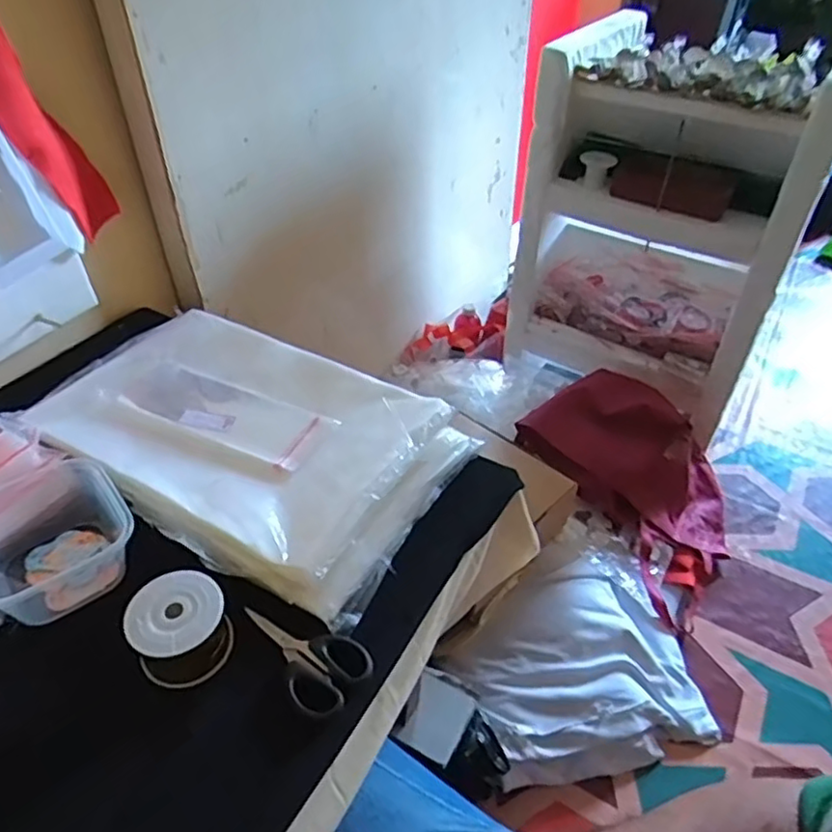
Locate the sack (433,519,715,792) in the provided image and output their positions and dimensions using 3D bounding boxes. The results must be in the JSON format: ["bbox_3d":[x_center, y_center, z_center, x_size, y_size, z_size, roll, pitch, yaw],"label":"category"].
[{"bbox_3d":[0.232,0.368,1.018,0.375,0.115,0.341,-13,44,-15],"label":"sack"}]

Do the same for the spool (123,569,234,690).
[{"bbox_3d":[-0.174,0.159,0.481,0.066,0.054,0.062,1,42,-1],"label":"spool"}]

